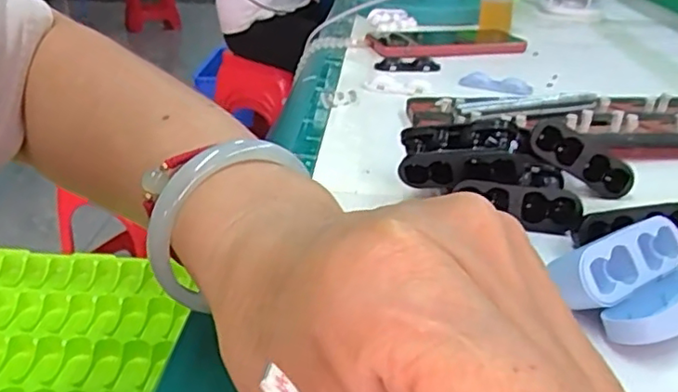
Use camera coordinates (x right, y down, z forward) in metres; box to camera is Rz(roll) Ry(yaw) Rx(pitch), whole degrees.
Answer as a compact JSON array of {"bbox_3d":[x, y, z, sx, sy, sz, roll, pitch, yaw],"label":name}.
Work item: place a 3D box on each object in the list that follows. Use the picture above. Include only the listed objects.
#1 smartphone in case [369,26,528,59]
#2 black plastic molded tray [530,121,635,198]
[{"bbox_3d":[0.114,-0.158,0.639,0.155,0.012,0.068,-7,27,-14],"label":"smartphone in case"},{"bbox_3d":[0.134,-0.020,0.332,0.060,0.021,0.011,30,28,-4],"label":"black plastic molded tray"}]

